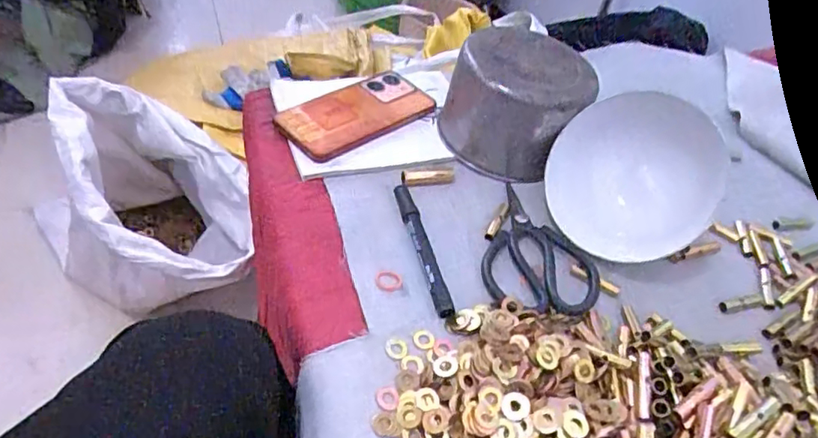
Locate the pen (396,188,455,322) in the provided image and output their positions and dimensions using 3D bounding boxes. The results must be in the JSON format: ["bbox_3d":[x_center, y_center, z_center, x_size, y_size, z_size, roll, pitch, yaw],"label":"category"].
[{"bbox_3d":[0.012,0.023,0.475,0.016,0.013,0.131,-9,48,-15],"label":"pen"}]

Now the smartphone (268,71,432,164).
[{"bbox_3d":[-0.052,-0.110,0.589,0.165,0.012,0.077,-32,73,-34],"label":"smartphone"}]

